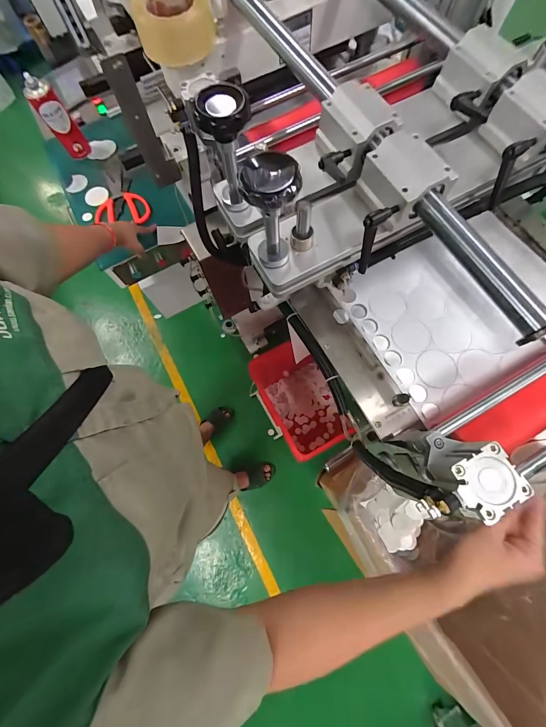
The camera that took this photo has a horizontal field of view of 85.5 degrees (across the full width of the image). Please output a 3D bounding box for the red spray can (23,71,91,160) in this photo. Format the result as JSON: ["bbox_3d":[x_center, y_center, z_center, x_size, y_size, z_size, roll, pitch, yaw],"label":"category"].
[{"bbox_3d":[-0.554,-0.629,0.766,0.060,0.172,0.064,-1,73,2],"label":"red spray can"}]

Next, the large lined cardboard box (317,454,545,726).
[{"bbox_3d":[0.524,0.481,0.916,0.566,0.618,0.565,-37,75,-9],"label":"large lined cardboard box"}]

